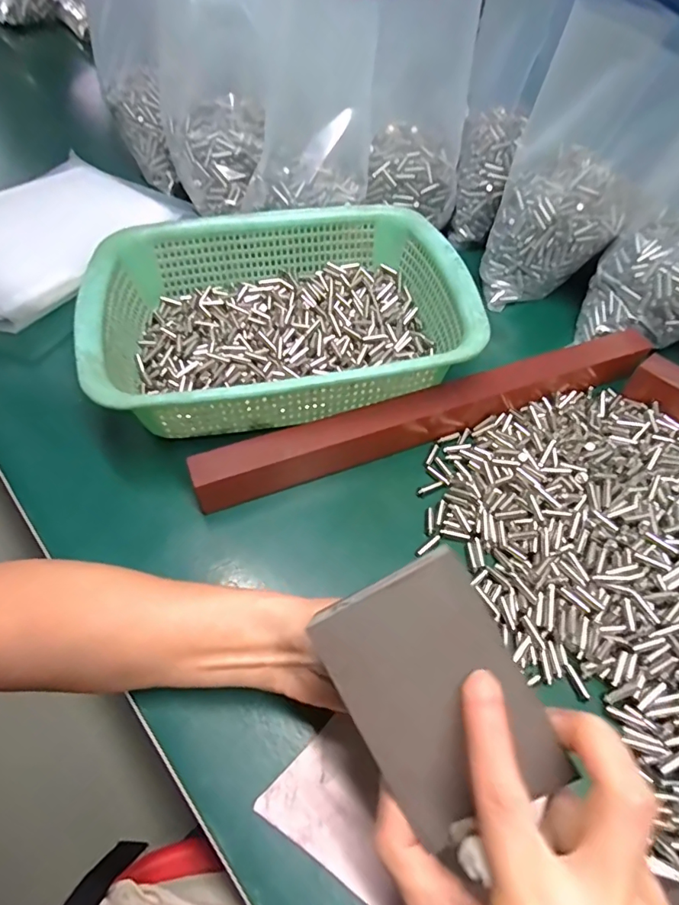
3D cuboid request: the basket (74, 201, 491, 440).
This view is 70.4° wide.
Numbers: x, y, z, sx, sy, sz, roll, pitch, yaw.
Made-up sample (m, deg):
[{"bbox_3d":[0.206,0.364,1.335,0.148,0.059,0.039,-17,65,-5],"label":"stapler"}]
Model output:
[{"bbox_3d":[-0.048,-0.117,0.407,0.288,0.075,0.220,-12,58,-9],"label":"basket"}]

